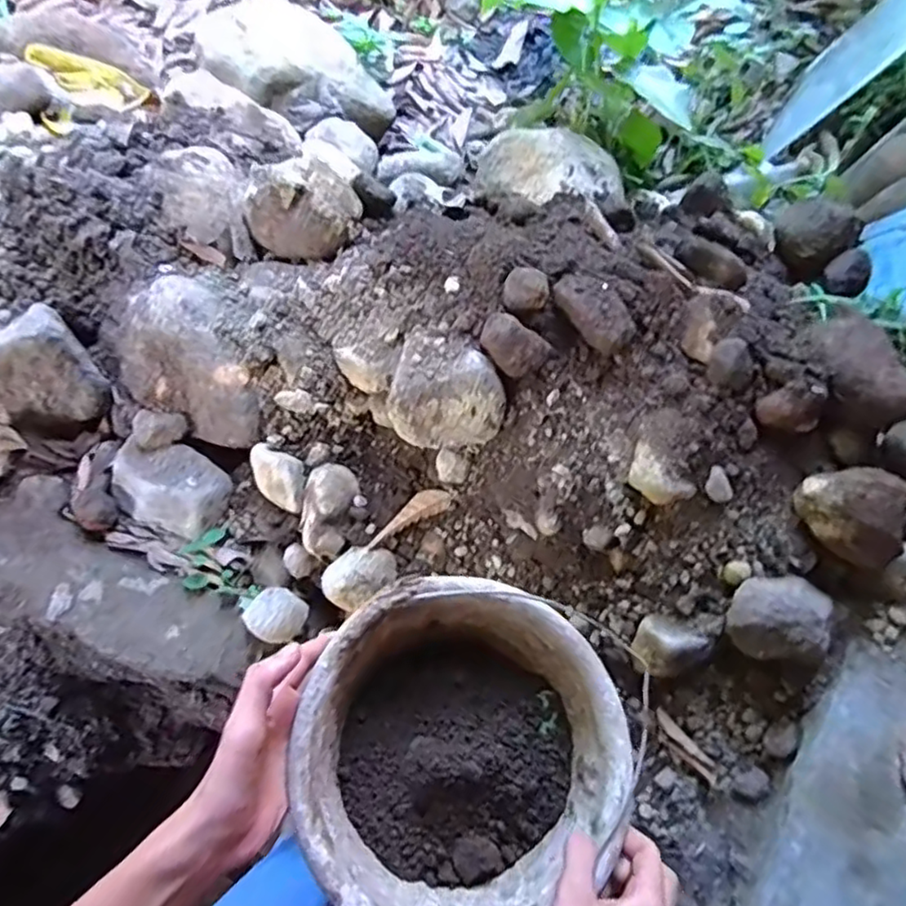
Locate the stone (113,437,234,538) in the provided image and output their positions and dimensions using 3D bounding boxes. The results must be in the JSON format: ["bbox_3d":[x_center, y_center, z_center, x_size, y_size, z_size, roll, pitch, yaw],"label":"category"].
[{"bbox_3d":[-0.375,0.043,0.850,0.159,0.065,0.100,20,67,6],"label":"stone"}]

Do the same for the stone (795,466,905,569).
[{"bbox_3d":[0.417,0.067,0.669,0.084,0.076,0.106,-15,67,-9],"label":"stone"}]

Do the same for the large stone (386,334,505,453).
[{"bbox_3d":[-0.006,-0.063,0.717,0.128,0.093,0.095,12,66,3],"label":"large stone"}]

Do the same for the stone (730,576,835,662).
[{"bbox_3d":[0.341,0.169,0.670,0.108,0.060,0.084,3,66,-1],"label":"stone"}]

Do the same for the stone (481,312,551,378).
[{"bbox_3d":[0.061,-0.116,0.681,0.073,0.036,0.049,37,69,13],"label":"stone"}]

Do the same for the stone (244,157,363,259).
[{"bbox_3d":[-0.191,-0.319,0.821,0.144,0.090,0.105,-15,67,-9],"label":"stone"}]

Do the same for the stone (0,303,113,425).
[{"bbox_3d":[-0.545,-0.101,0.819,0.168,0.137,0.101,-24,69,-13],"label":"stone"}]

